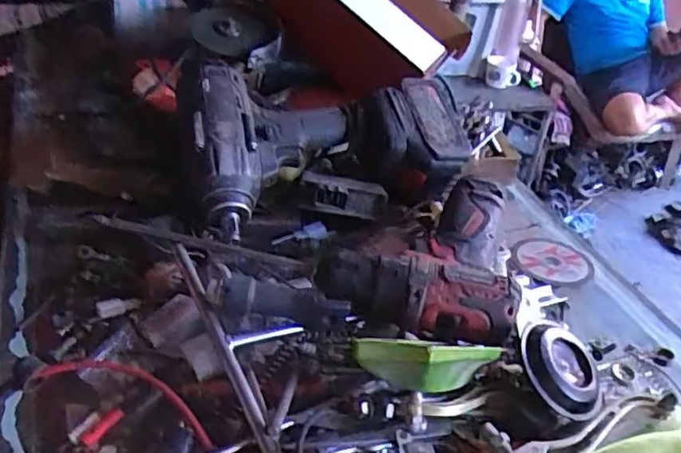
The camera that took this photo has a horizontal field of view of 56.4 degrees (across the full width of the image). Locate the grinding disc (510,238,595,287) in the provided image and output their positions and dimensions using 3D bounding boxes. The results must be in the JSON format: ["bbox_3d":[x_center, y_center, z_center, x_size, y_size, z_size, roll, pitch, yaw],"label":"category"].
[{"bbox_3d":[0.205,0.032,0.614,0.074,0.006,0.074,4,35,-3],"label":"grinding disc"}]

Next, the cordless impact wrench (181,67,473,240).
[{"bbox_3d":[-0.008,-0.073,0.603,0.275,0.103,0.156,-7,38,-18],"label":"cordless impact wrench"}]

